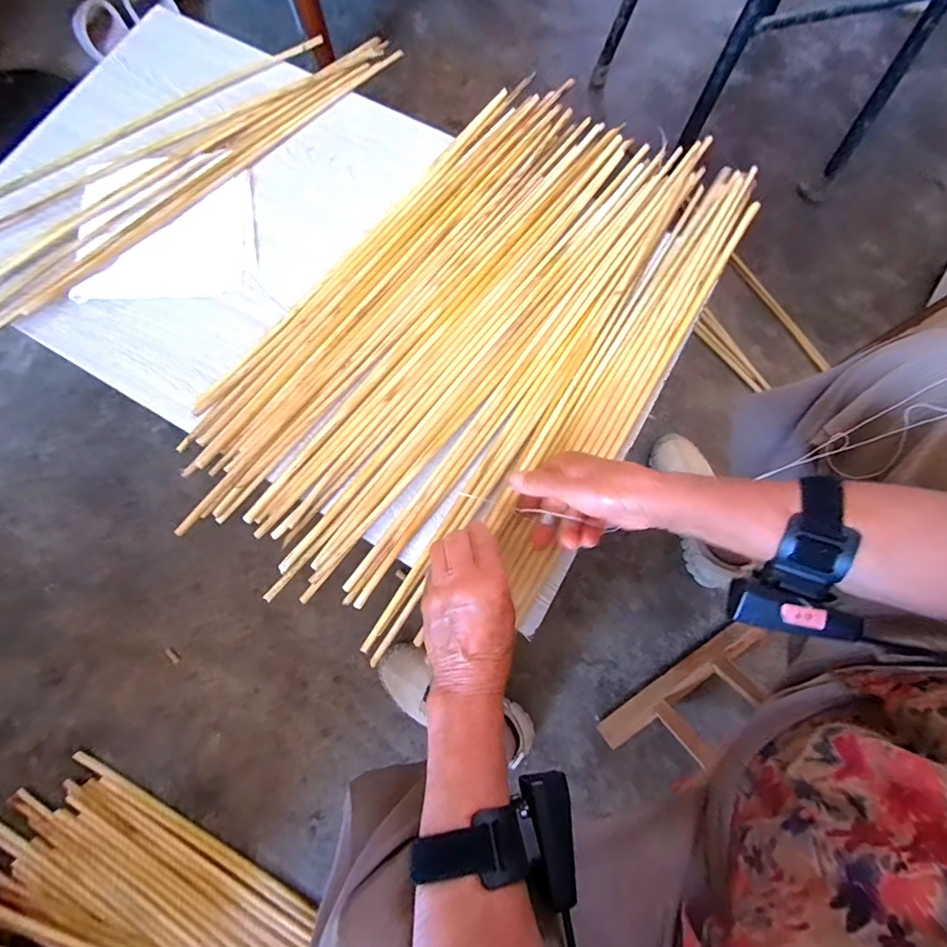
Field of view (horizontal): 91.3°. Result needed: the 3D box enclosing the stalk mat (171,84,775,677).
[{"bbox_3d":[-0.003,-0.137,0.460,0.356,0.039,0.577,31,81,5],"label":"stalk mat"}]

